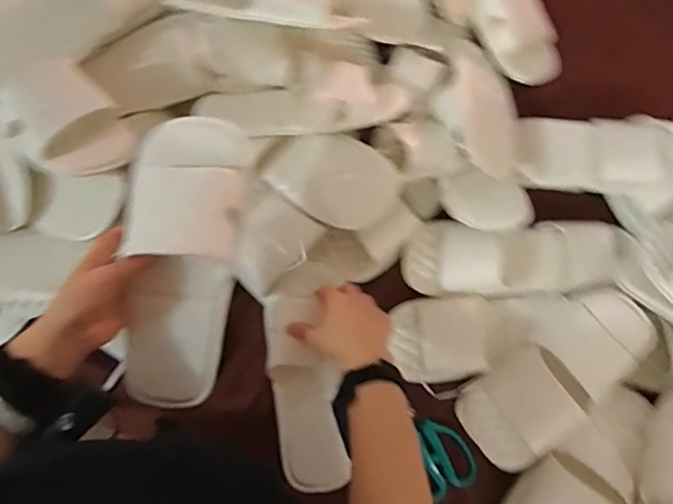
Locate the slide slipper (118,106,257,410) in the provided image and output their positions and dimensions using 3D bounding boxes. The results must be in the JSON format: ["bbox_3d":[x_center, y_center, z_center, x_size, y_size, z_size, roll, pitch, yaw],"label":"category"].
[{"bbox_3d":[-0.149,0.007,0.544,0.114,0.067,0.287,6,90,2],"label":"slide slipper"}]

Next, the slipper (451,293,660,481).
[{"bbox_3d":[0.266,0.148,0.658,0.249,0.051,0.111,-37,75,-9],"label":"slipper"}]

